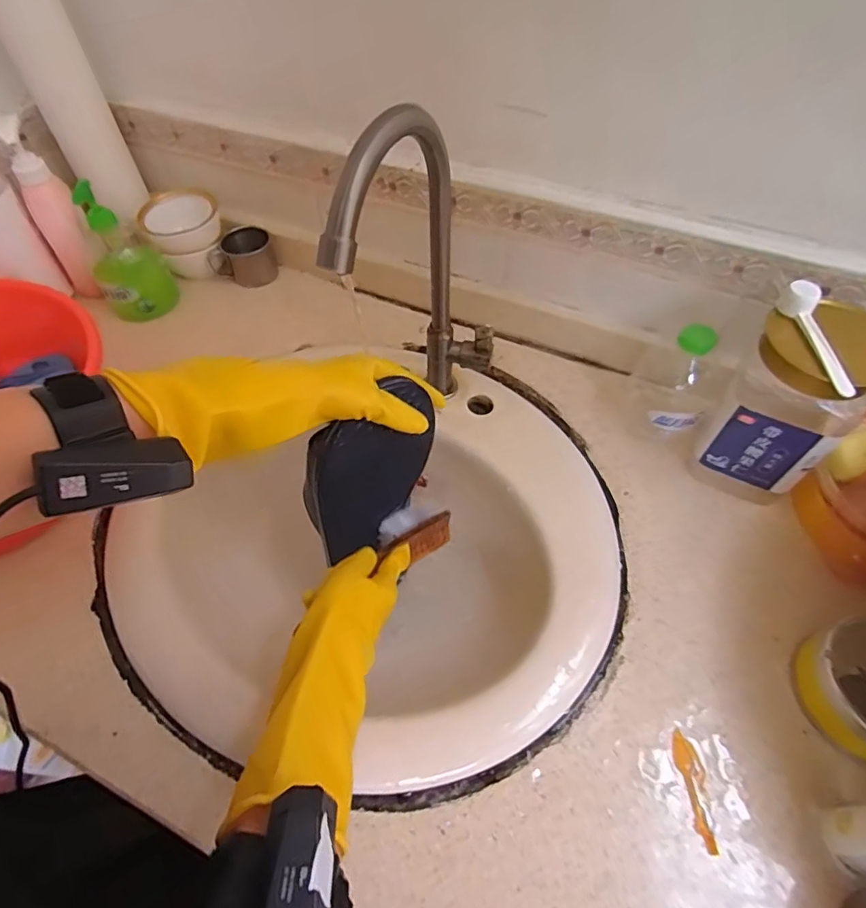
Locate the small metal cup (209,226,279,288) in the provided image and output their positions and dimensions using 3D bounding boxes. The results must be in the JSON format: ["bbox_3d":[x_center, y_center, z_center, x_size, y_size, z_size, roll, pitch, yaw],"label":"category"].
[{"bbox_3d":[-0.256,-0.266,0.724,0.083,0.057,0.051,-17,57,-11],"label":"small metal cup"}]

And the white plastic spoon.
[{"bbox_3d":[0.305,-0.094,0.415,0.024,0.021,0.105,-5,55,-3],"label":"white plastic spoon"}]

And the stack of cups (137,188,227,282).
[{"bbox_3d":[-0.332,-0.292,0.719,0.101,0.081,0.095,-15,56,-9],"label":"stack of cups"}]

